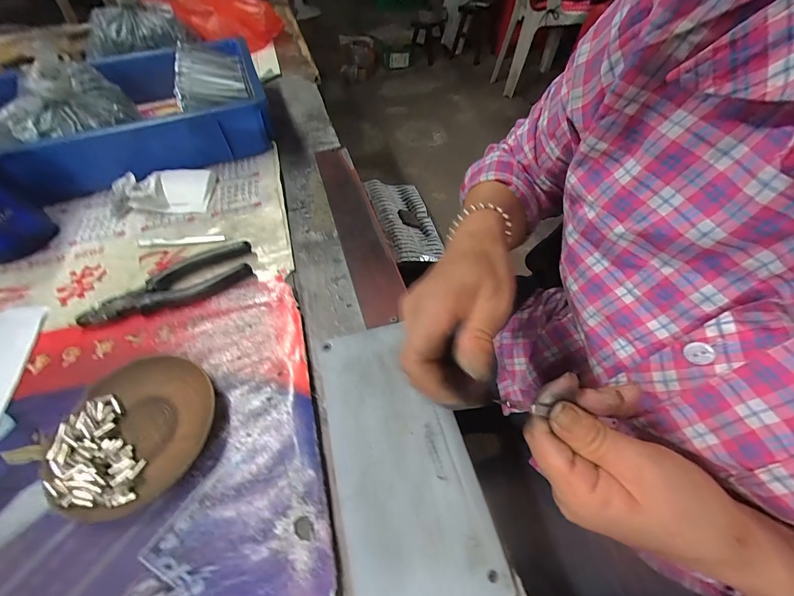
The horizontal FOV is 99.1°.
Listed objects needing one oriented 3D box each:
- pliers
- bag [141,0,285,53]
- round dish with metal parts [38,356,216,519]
[{"bbox_3d":[-0.232,-0.015,0.350,0.159,0.015,0.052,-19,55,-12],"label":"pliers"},{"bbox_3d":[-0.403,-0.646,0.739,0.271,0.124,0.133,7,47,-30],"label":"bag"},{"bbox_3d":[-0.198,0.101,0.259,0.104,0.015,0.112,-1,53,1],"label":"round dish with metal parts"}]

